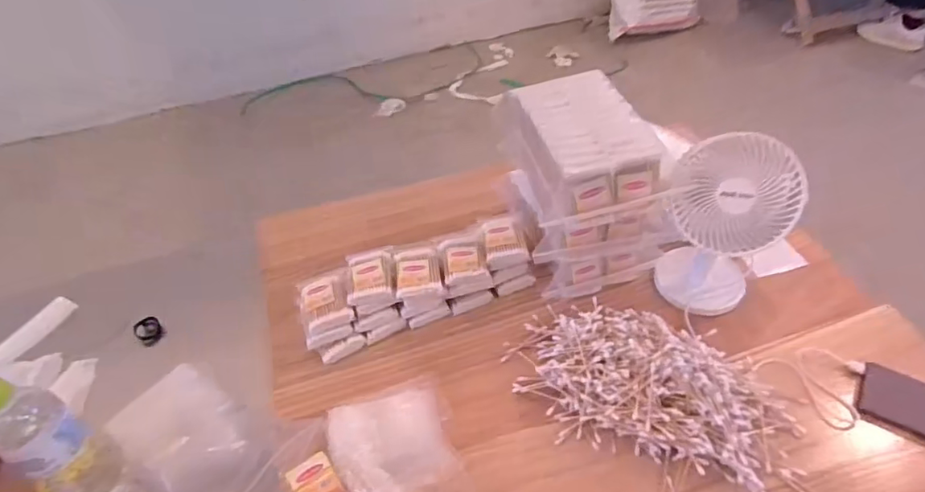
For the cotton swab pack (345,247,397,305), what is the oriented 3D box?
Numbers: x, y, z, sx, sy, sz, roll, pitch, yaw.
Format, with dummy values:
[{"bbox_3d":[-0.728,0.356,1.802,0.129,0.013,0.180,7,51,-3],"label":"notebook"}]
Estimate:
[{"bbox_3d":[-0.120,0.038,0.720,0.063,0.019,0.086,-8,45,-4],"label":"cotton swab pack"}]

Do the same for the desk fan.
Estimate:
[{"bbox_3d":[0.319,-0.027,0.670,0.117,0.198,0.134,-36,53,-28],"label":"desk fan"}]

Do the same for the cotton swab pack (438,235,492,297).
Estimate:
[{"bbox_3d":[0.003,0.025,0.732,0.062,0.031,0.085,-9,45,-5],"label":"cotton swab pack"}]

